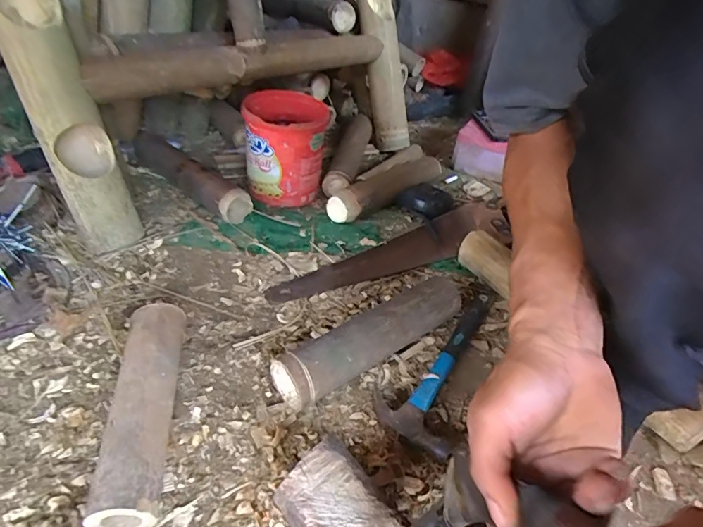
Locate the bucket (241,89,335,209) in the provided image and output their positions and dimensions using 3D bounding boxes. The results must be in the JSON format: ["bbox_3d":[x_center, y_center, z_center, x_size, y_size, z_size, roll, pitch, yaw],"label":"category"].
[{"bbox_3d":[-0.116,-0.203,0.802,0.135,0.148,0.147,-1,38,-12],"label":"bucket"}]

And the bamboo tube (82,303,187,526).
[{"bbox_3d":[-0.204,0.135,0.448,0.062,0.063,0.219,0,37,-11],"label":"bamboo tube"}]

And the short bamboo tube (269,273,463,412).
[{"bbox_3d":[0.033,0.085,0.547,0.264,0.053,0.059,-23,47,-35],"label":"short bamboo tube"}]

